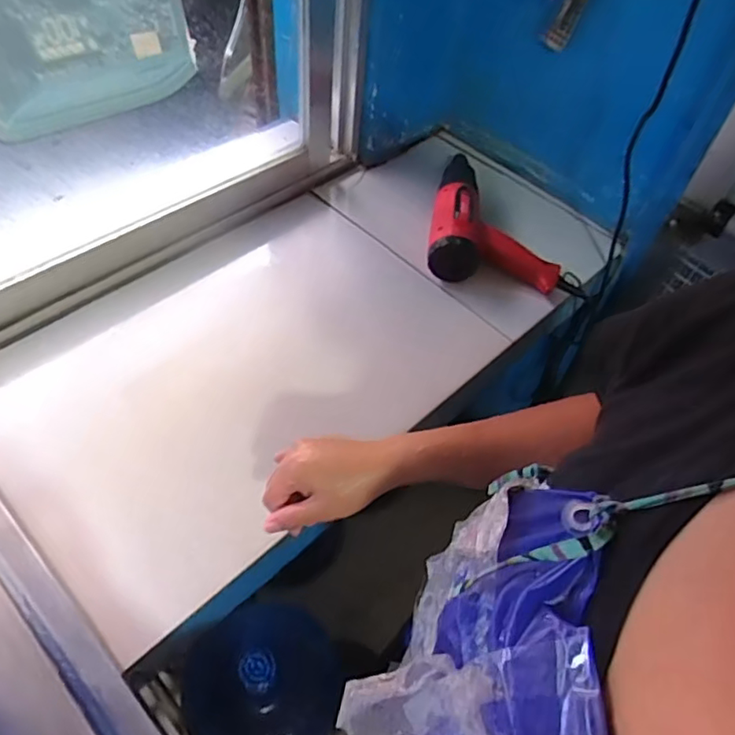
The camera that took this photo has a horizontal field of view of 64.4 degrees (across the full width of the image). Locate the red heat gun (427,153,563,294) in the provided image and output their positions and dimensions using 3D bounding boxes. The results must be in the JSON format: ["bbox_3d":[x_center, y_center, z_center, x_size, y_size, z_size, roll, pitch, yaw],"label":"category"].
[{"bbox_3d":[0.197,-0.236,0.882,0.198,0.068,0.257,10,54,3],"label":"red heat gun"}]

